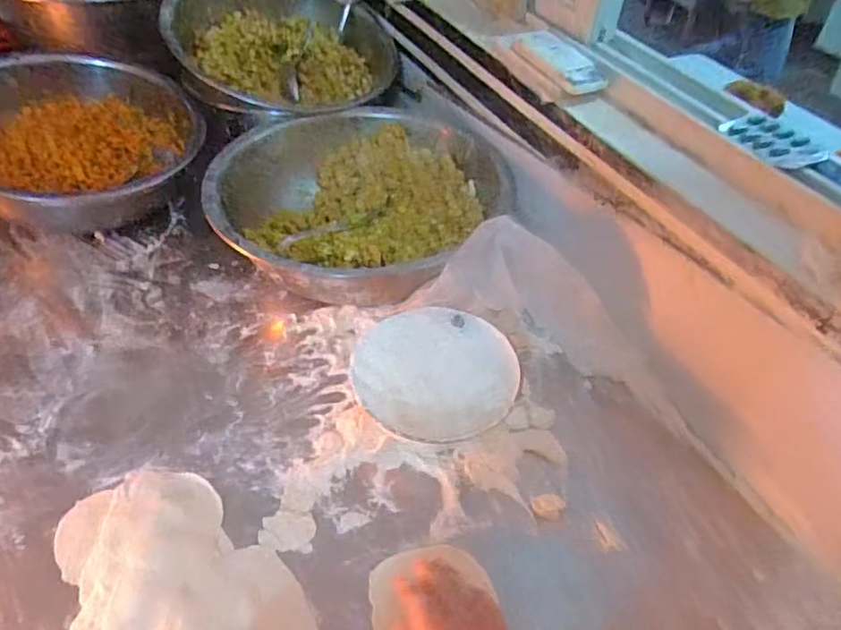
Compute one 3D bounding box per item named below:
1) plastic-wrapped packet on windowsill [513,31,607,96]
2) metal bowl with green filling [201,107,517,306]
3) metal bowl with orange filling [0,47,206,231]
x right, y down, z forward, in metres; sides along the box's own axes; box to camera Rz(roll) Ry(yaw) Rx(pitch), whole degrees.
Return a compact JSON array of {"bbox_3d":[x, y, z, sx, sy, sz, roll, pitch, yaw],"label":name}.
[{"bbox_3d":[0.168,-0.313,0.752,0.057,0.024,0.134,-16,49,-18],"label":"plastic-wrapped packet on windowsill"},{"bbox_3d":[-0.080,-0.152,0.825,0.360,0.103,0.364,2,46,-2],"label":"metal bowl with green filling"},{"bbox_3d":[-0.493,-0.242,0.880,0.327,0.154,0.327,2,46,-2],"label":"metal bowl with orange filling"}]

